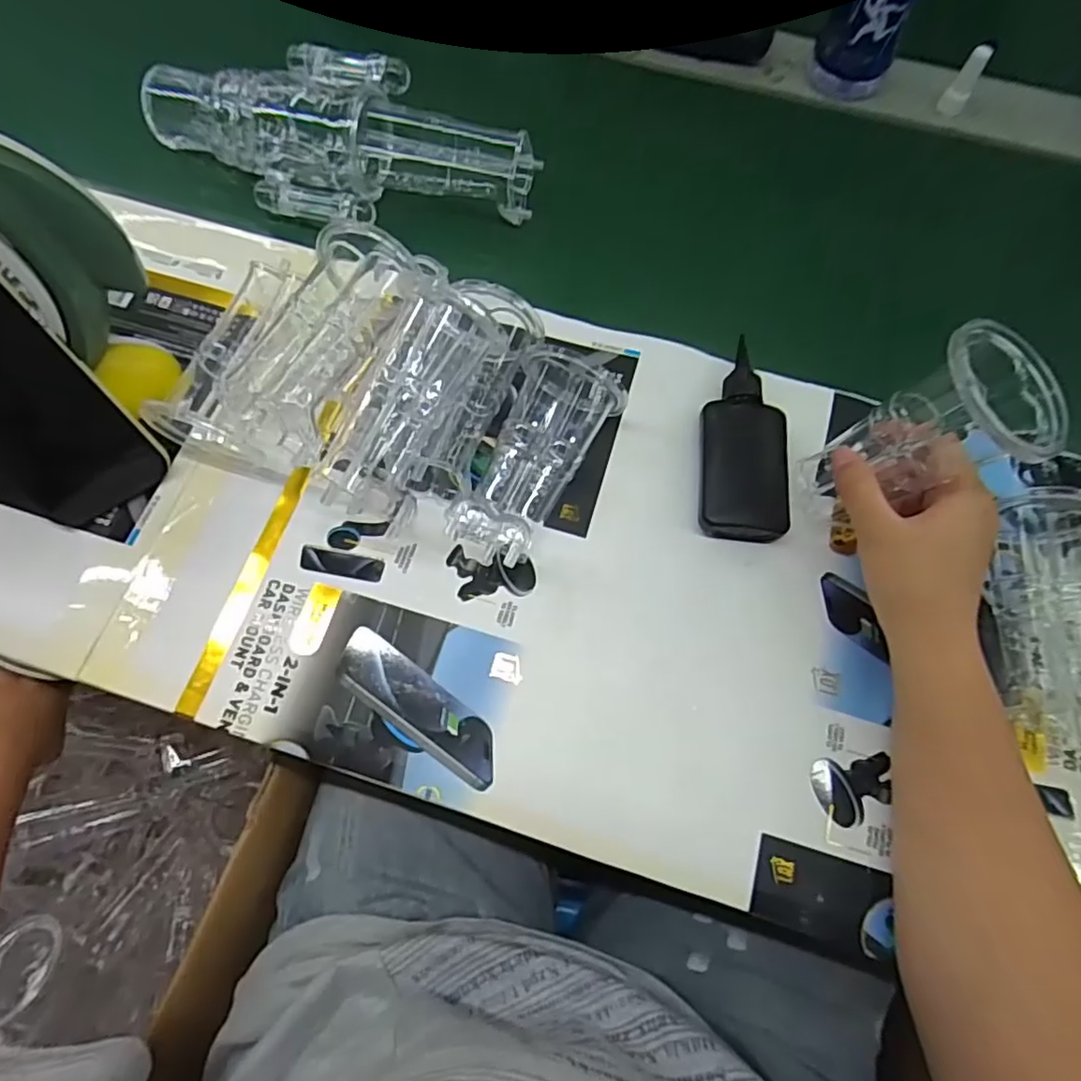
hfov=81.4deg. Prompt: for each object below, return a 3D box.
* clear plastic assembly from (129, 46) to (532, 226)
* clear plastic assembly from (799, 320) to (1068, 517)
[{"bbox_3d":[-0.152,-0.316,0.484,0.301,0.056,0.114,8,71,2],"label":"clear plastic assembly"},{"bbox_3d":[0.199,-0.052,0.345,0.061,0.128,0.066,-8,74,-22],"label":"clear plastic assembly"}]

